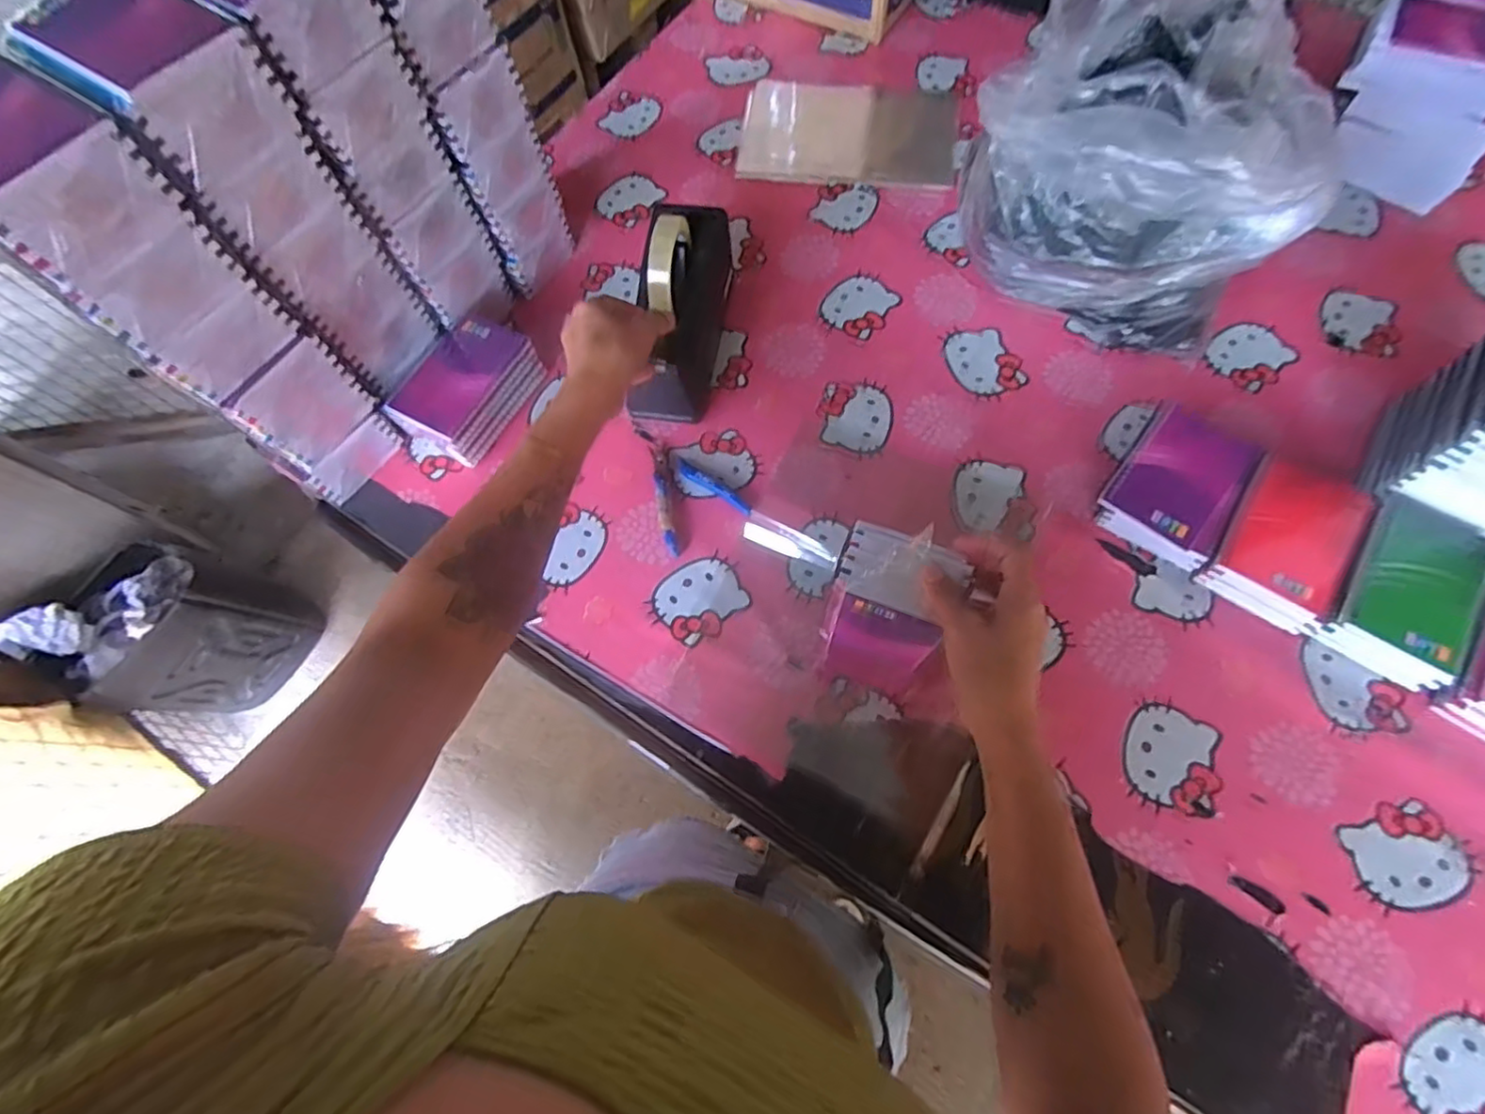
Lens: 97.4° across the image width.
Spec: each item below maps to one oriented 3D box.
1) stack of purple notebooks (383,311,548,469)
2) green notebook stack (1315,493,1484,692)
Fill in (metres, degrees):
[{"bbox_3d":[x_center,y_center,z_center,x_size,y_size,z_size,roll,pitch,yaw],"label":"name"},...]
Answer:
[{"bbox_3d":[-0.280,-0.173,0.662,0.101,0.054,0.134,29,72,13],"label":"stack of purple notebooks"},{"bbox_3d":[0.549,0.030,0.540,0.091,0.044,0.144,33,73,14],"label":"green notebook stack"}]

